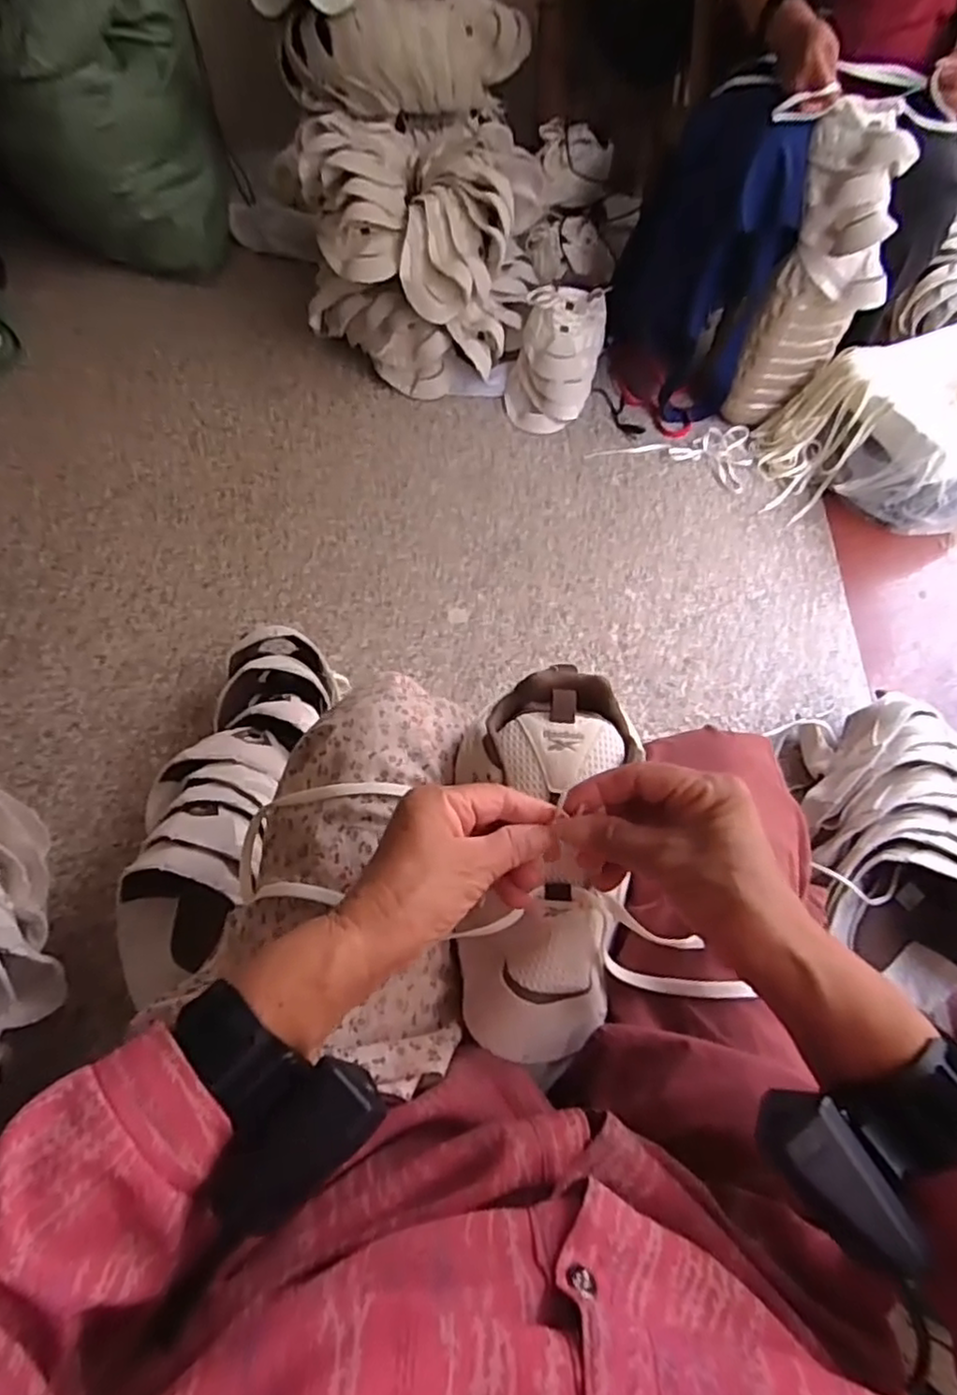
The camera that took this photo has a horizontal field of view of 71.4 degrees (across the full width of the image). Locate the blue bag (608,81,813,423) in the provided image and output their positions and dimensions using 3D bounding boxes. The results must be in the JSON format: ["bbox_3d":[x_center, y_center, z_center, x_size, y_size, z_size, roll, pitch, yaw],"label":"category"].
[{"bbox_3d":[0.387,-0.789,1.191,0.132,0.437,0.349,-20,62,-13],"label":"blue bag"}]

